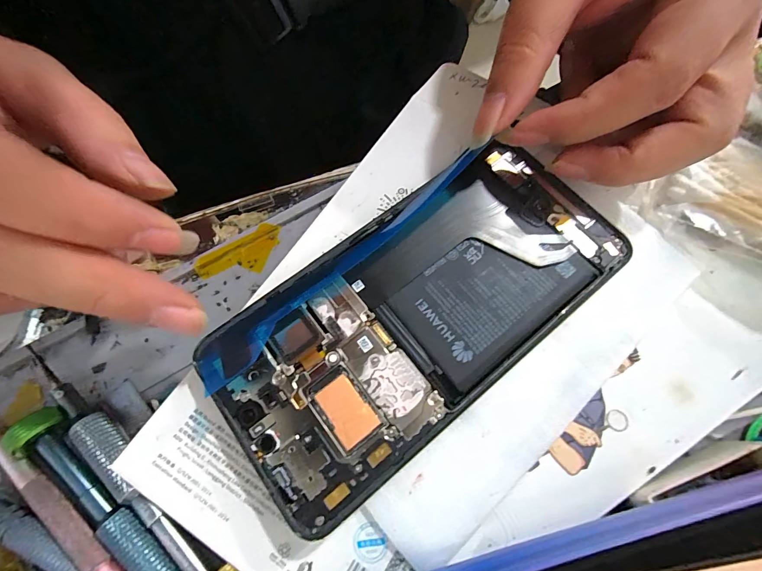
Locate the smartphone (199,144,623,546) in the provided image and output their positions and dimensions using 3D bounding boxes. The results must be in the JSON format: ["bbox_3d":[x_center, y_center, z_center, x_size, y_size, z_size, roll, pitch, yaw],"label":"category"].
[{"bbox_3d":[0.017,0.006,0.132,0.160,0.009,0.078,-38,76,-10],"label":"smartphone"}]

